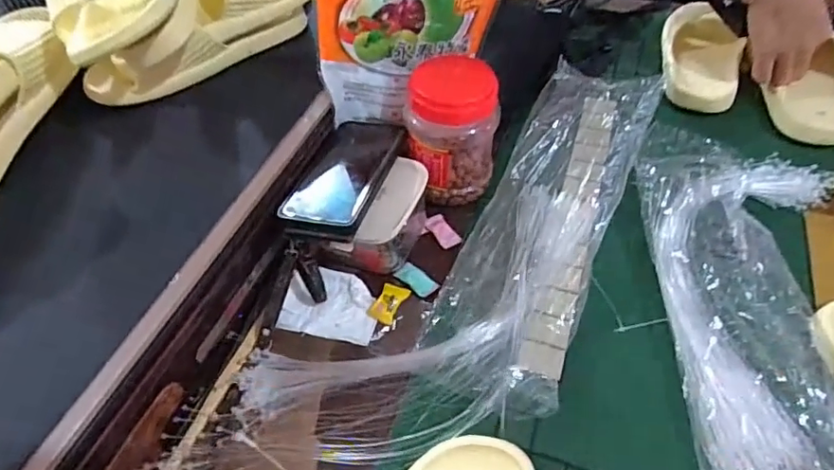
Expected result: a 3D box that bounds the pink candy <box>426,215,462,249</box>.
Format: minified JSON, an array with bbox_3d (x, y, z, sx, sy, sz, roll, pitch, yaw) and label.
[{"bbox_3d":[0.026,-0.005,0.575,0.022,0.008,0.047,-25,53,-17],"label":"pink candy"}]

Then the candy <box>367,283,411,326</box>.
[{"bbox_3d":[-0.026,0.061,0.512,0.028,0.008,0.043,20,54,19],"label":"candy"}]

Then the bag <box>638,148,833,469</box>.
[{"bbox_3d":[0.298,0.073,0.457,0.178,0.035,0.420,5,50,7],"label":"bag"}]

